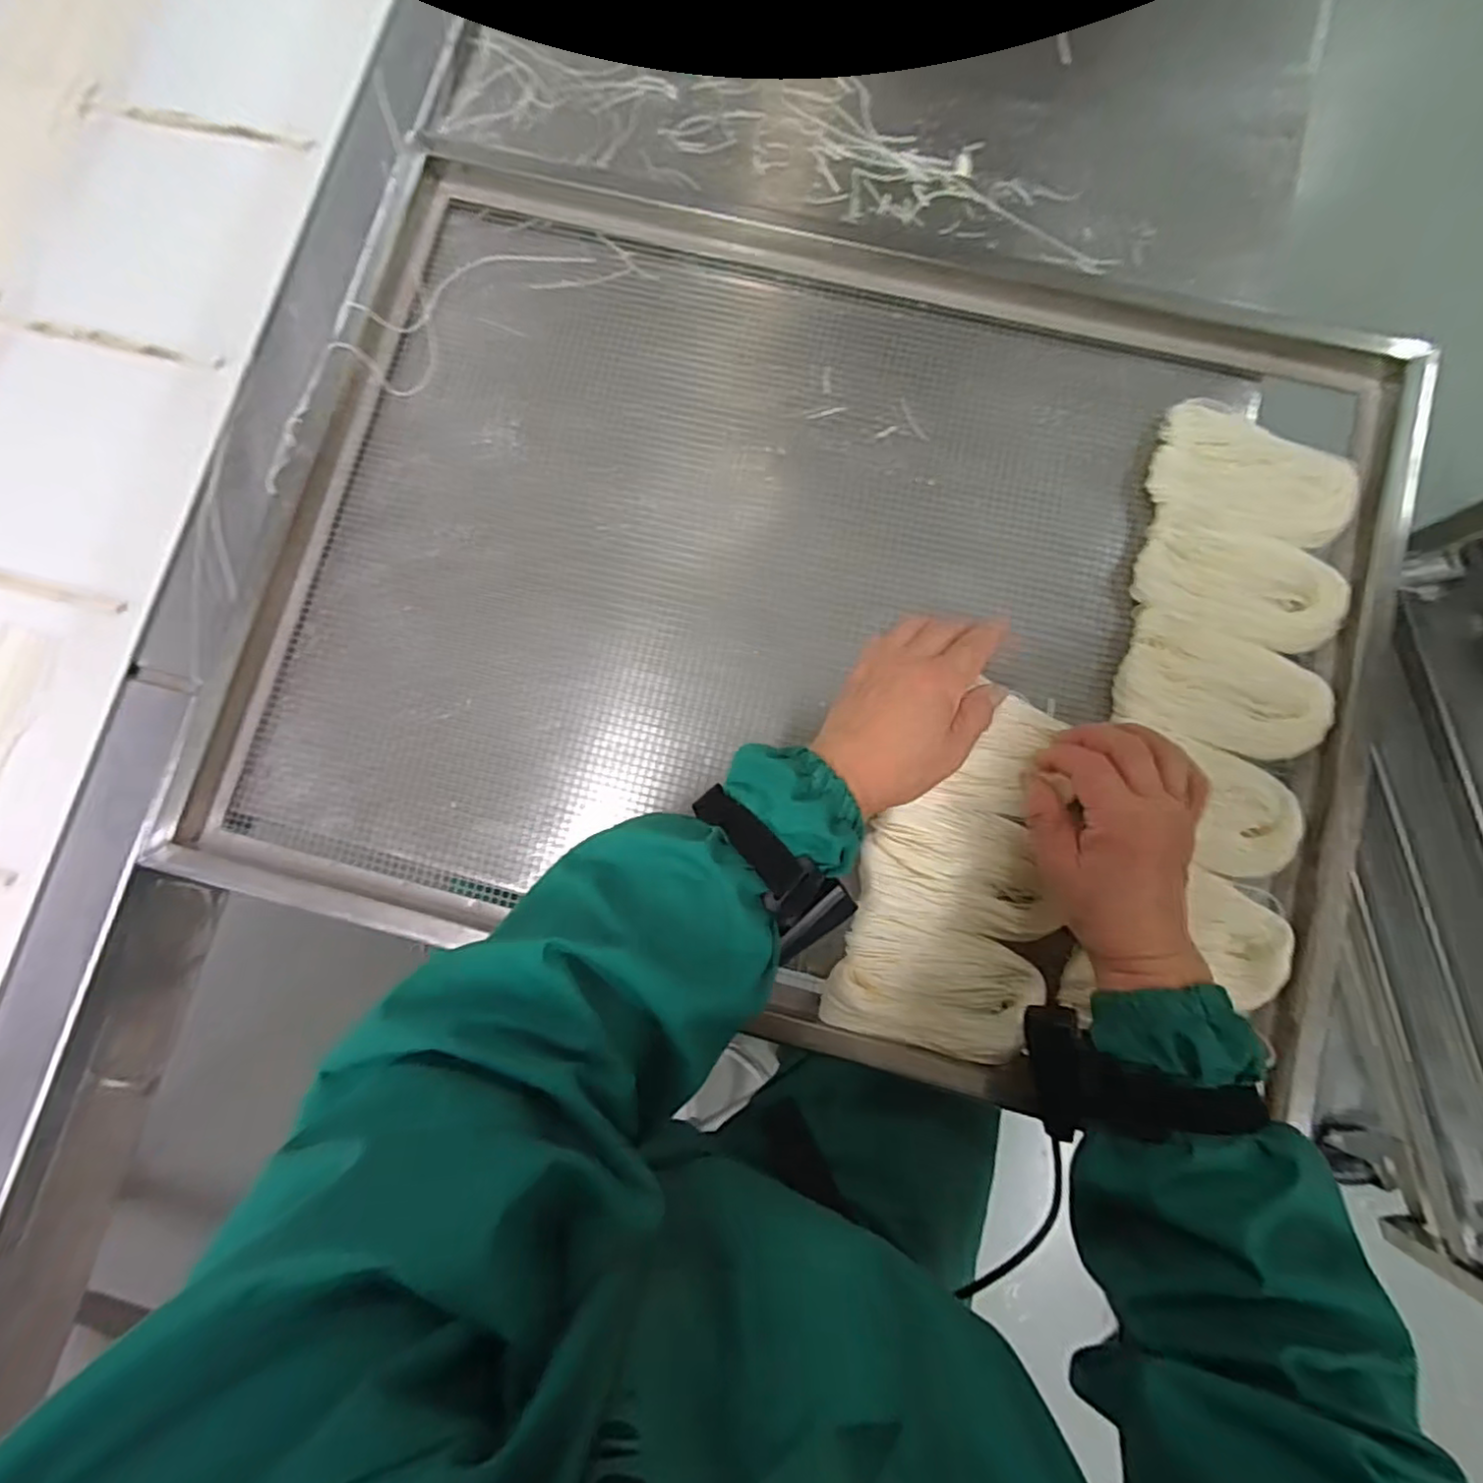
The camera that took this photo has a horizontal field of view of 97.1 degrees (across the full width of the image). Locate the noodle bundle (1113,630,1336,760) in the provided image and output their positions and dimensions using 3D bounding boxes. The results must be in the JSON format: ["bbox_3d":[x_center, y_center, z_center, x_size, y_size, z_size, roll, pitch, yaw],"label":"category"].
[{"bbox_3d":[0.343,-0.035,0.466,0.141,0.013,0.073,14,82,3],"label":"noodle bundle"}]

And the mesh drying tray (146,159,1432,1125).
[{"bbox_3d":[0.048,-0.115,0.494,0.798,0.040,0.619,15,82,3],"label":"mesh drying tray"}]

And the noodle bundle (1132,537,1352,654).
[{"bbox_3d":[0.361,-0.107,0.473,0.144,0.020,0.075,8,82,2],"label":"noodle bundle"}]

